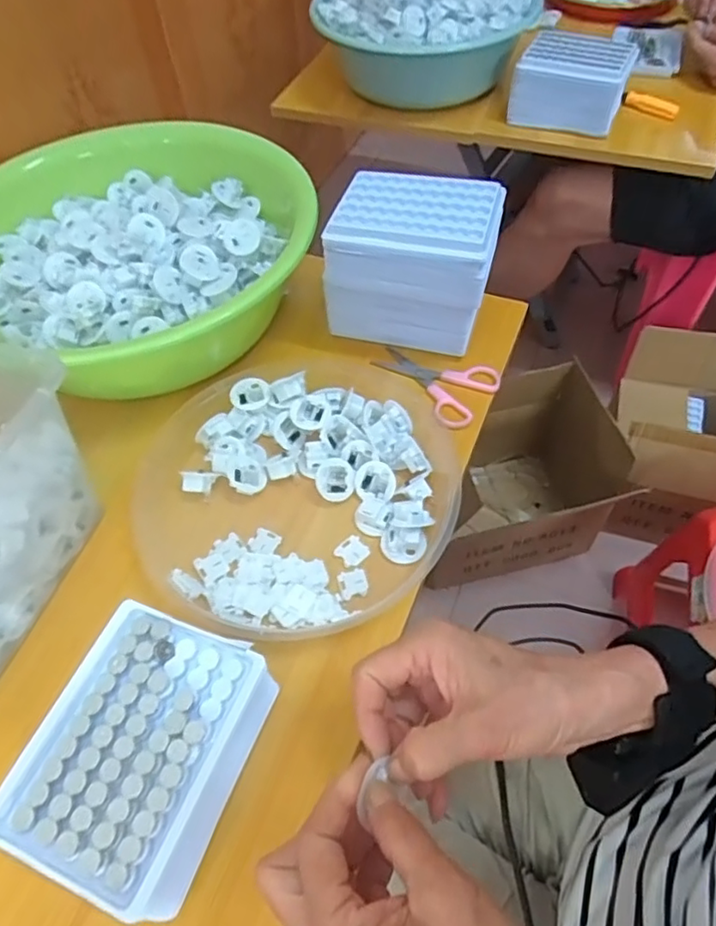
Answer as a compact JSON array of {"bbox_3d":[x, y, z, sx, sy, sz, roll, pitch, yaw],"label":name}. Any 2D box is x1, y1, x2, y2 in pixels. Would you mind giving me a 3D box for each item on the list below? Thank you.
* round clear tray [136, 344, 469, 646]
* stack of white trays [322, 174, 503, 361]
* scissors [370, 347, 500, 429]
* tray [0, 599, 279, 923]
[{"bbox_3d":[-0.043,0.004,0.461,0.231,0.033,0.260,23,59,18],"label":"round clear tray"},{"bbox_3d":[0.047,-0.167,0.526,0.136,0.129,0.086,12,57,11],"label":"stack of white trays"},{"bbox_3d":[0.065,-0.076,0.536,0.108,0.005,0.075,31,62,22],"label":"scissors"},{"bbox_3d":[-0.117,0.162,0.339,0.108,0.064,0.130,17,58,14],"label":"tray"}]

